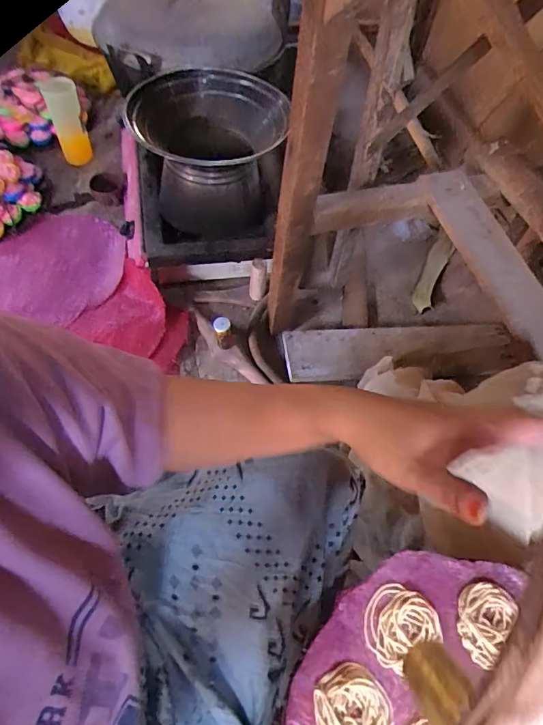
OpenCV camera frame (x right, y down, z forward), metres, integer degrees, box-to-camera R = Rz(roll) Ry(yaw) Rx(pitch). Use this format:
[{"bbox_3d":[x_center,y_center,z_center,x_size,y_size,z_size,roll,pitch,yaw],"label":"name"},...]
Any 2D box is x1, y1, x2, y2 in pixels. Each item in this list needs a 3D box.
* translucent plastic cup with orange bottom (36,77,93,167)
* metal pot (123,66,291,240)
[{"bbox_3d":[-0.551,-0.649,1.259,0.082,0.202,0.074,-19,30,-16],"label":"translucent plastic cup with orange bottom"},{"bbox_3d":[-0.124,-0.414,0.986,0.293,0.253,0.295,2,57,-3],"label":"metal pot"}]

